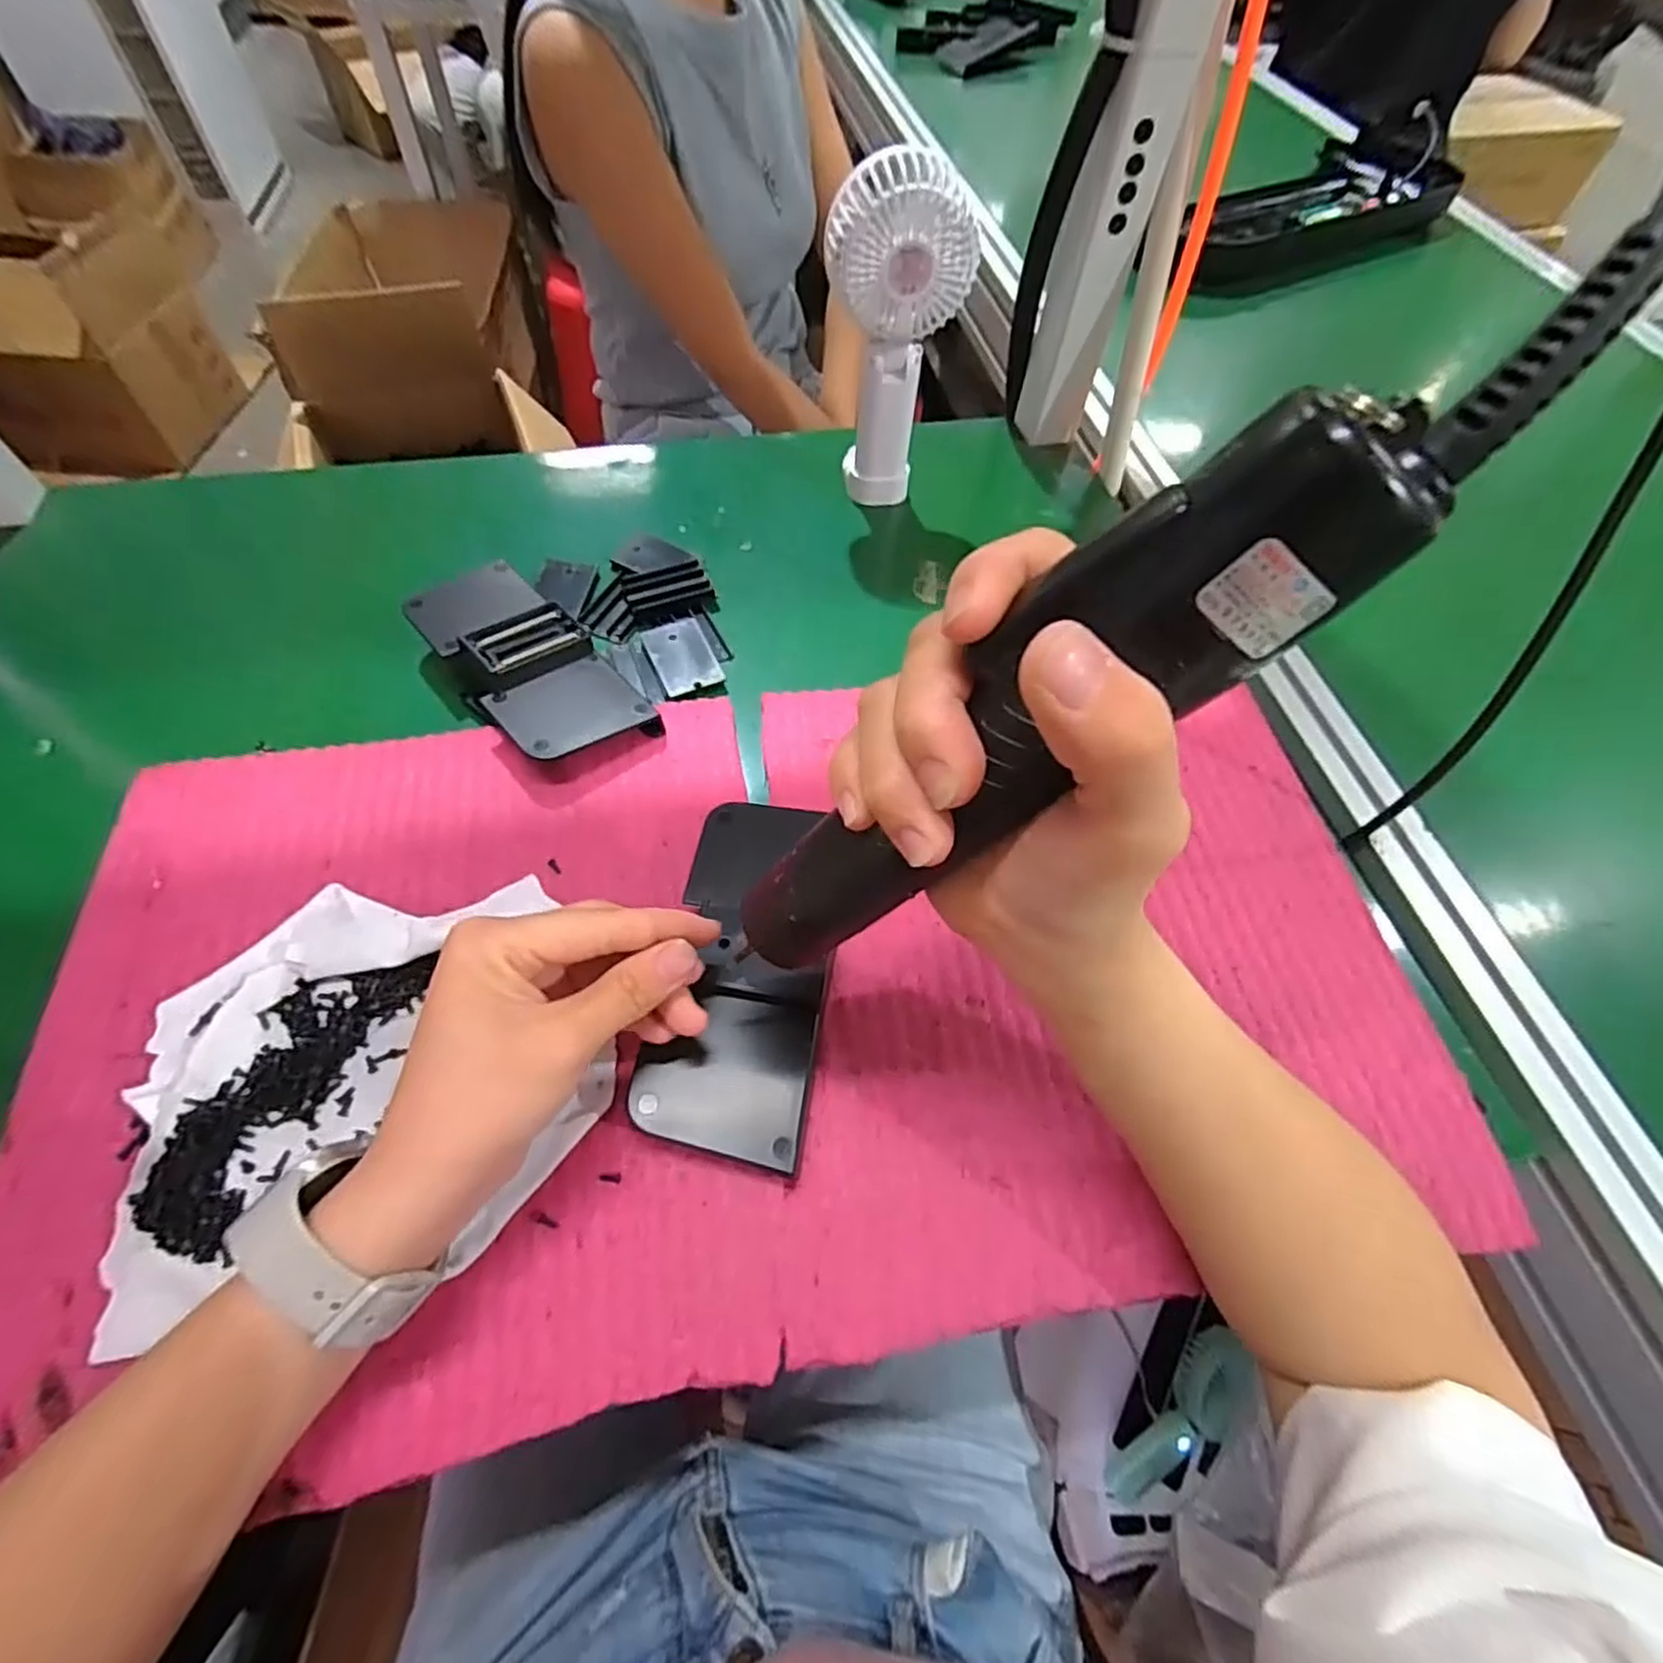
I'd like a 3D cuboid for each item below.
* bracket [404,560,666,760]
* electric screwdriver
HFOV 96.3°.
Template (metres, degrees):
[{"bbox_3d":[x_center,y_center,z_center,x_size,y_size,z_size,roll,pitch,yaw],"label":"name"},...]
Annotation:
[{"bbox_3d":[-0.178,-0.098,0.428,0.076,0.030,0.158,-38,68,-23],"label":"bracket"},{"bbox_3d":[0.040,-0.015,0.185,0.036,0.194,0.030,9,52,-37],"label":"electric screwdriver"}]

